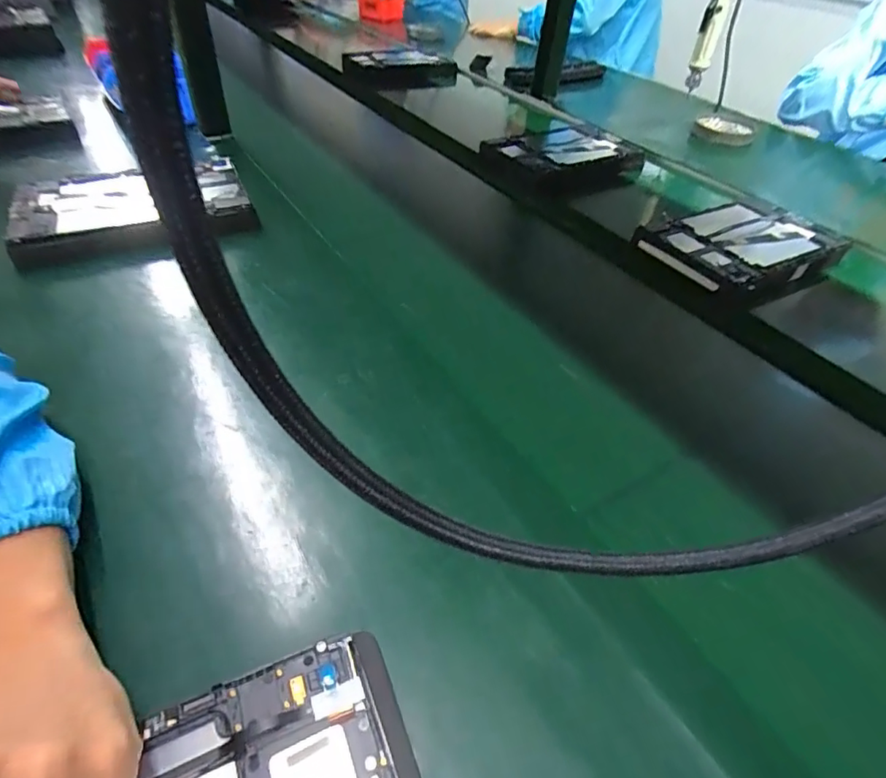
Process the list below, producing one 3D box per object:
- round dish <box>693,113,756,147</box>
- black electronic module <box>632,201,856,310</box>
[{"bbox_3d":[0.548,-0.509,0.971,0.107,0.030,0.128,20,46,16],"label":"round dish"},{"bbox_3d":[0.379,-0.176,0.640,0.225,0.045,0.162,-23,53,-22],"label":"black electronic module"}]

